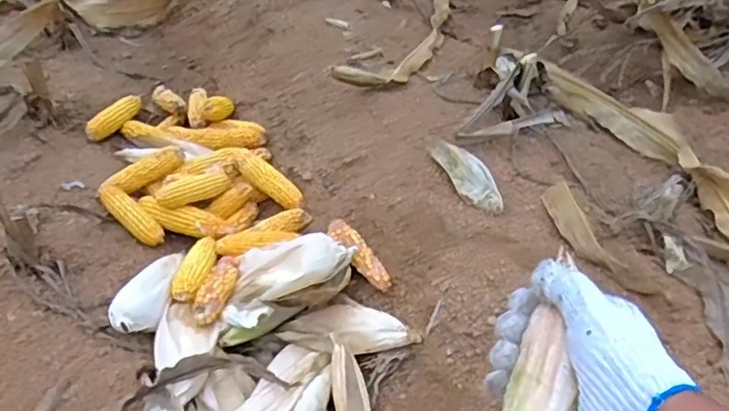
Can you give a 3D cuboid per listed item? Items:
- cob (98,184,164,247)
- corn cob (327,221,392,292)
[{"bbox_3d":[-0.412,0.014,1.088,0.142,0.034,0.042,43,52,5],"label":"cob"},{"bbox_3d":[-0.010,0.073,0.979,0.044,0.035,0.167,-20,46,-23],"label":"corn cob"}]

